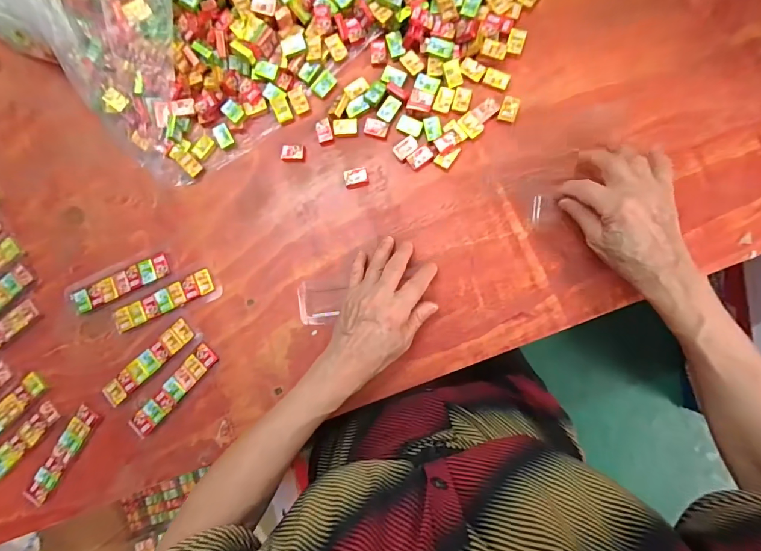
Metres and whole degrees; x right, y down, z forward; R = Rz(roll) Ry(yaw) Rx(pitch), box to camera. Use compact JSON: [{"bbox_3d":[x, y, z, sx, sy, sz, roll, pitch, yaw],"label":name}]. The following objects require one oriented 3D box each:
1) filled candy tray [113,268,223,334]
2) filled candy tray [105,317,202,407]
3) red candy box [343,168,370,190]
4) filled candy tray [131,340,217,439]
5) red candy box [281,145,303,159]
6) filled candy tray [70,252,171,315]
[{"bbox_3d":[-0.240,0.031,0.435,0.124,0.009,0.033,-23,86,5],"label":"filled candy tray"},{"bbox_3d":[-0.254,0.095,0.430,0.120,0.014,0.031,-38,85,4],"label":"filled candy tray"},{"bbox_3d":[-0.026,-0.105,0.418,0.025,0.008,0.020,-12,87,6],"label":"red candy box"},{"bbox_3d":[-0.226,0.126,0.427,0.025,0.011,0.119,44,93,6],"label":"filled candy tray"},{"bbox_3d":[-0.097,-0.135,0.427,0.025,0.008,0.015,0,88,7],"label":"red candy box"},{"bbox_3d":[-0.294,0.006,0.440,0.120,0.009,0.034,-23,86,5],"label":"filled candy tray"}]

